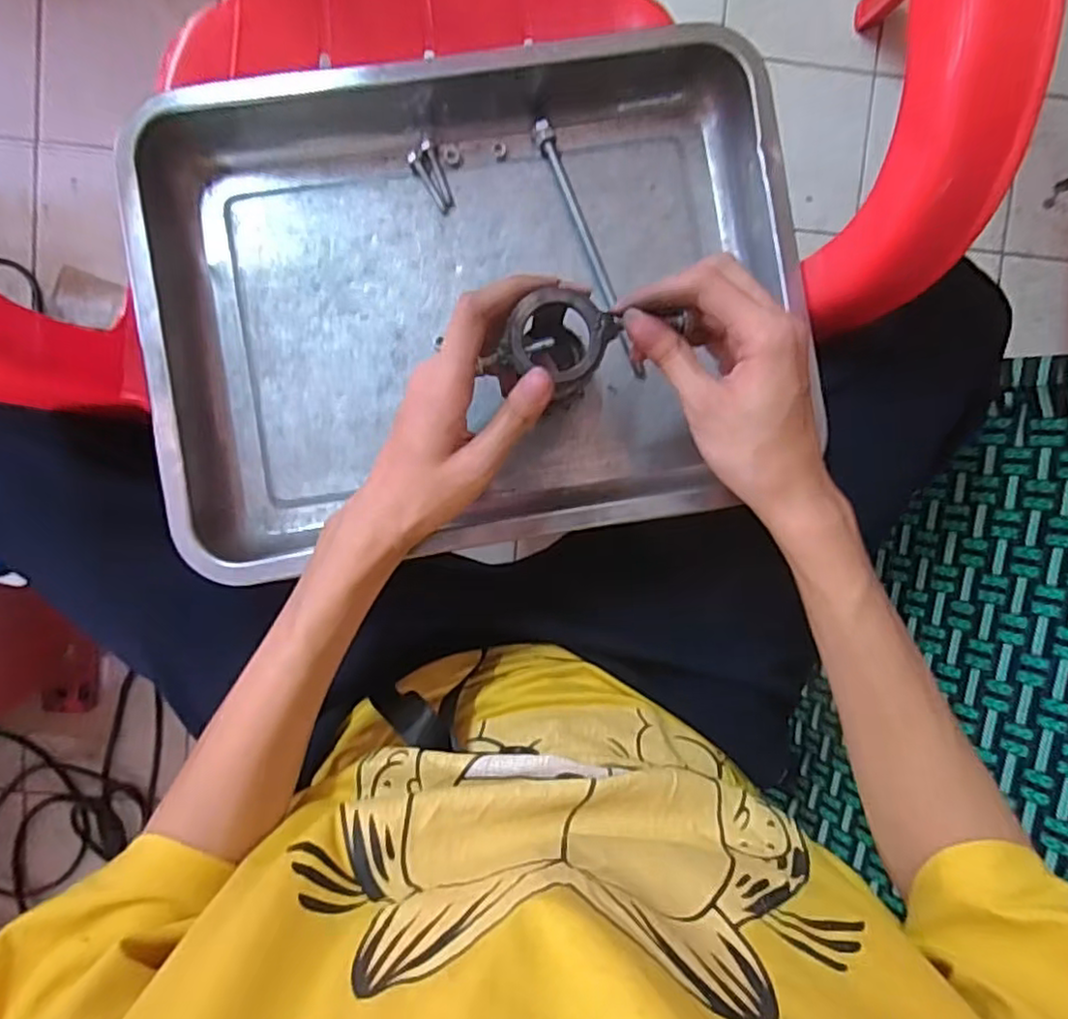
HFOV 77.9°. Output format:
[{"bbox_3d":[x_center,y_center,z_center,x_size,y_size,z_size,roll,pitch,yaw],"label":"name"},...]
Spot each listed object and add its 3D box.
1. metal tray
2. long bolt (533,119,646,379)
[{"bbox_3d":[-0.037,-0.129,0.414,0.380,0.073,0.293,-9,96,-3],"label":"metal tray"},{"bbox_3d":[0.038,-0.168,0.428,0.012,0.016,0.173,-23,97,-1],"label":"long bolt"}]

